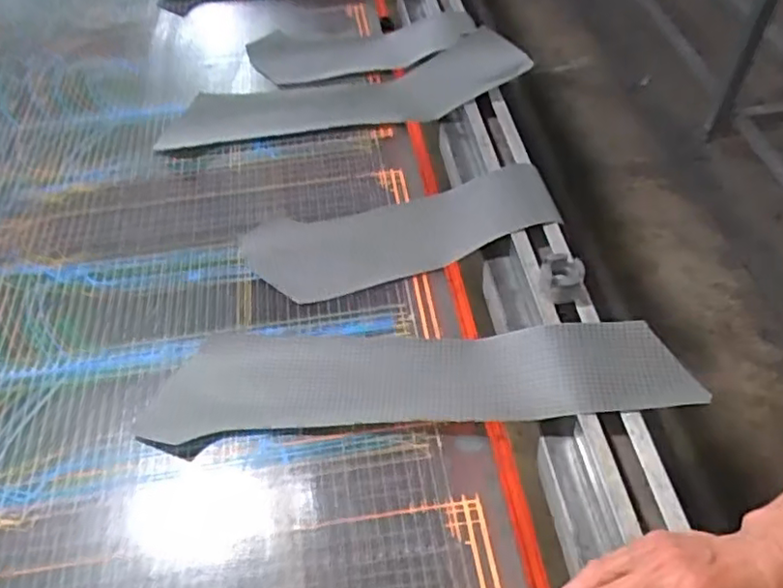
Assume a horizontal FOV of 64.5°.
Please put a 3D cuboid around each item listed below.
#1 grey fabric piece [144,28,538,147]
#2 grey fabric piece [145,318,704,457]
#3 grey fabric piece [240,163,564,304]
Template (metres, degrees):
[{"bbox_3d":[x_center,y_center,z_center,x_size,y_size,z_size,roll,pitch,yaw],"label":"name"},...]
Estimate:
[{"bbox_3d":[-0.063,-0.249,0.803,0.450,0.053,0.129,-6,49,13],"label":"grey fabric piece"},{"bbox_3d":[0.016,0.070,0.545,0.450,0.051,0.108,-3,50,-1],"label":"grey fabric piece"},{"bbox_3d":[0.011,-0.071,0.653,0.326,0.042,0.104,-11,51,-8],"label":"grey fabric piece"}]

